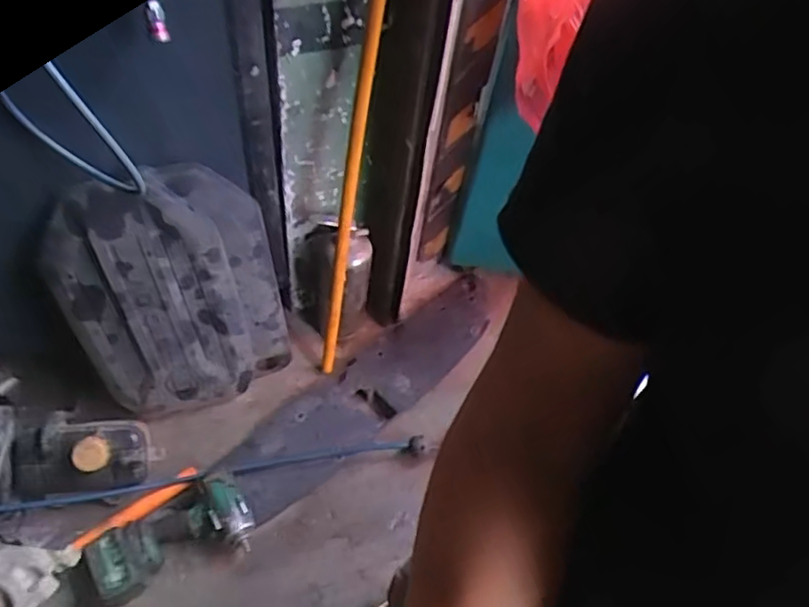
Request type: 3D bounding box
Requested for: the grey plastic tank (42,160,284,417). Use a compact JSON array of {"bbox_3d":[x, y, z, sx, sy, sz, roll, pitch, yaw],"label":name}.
[{"bbox_3d":[-0.441,-0.003,1.239,0.385,0.635,0.107,-21,59,-21],"label":"grey plastic tank"}]

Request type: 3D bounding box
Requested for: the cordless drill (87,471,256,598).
[{"bbox_3d":[-0.460,0.451,1.256,0.297,0.089,0.168,-16,57,-18],"label":"cordless drill"}]

